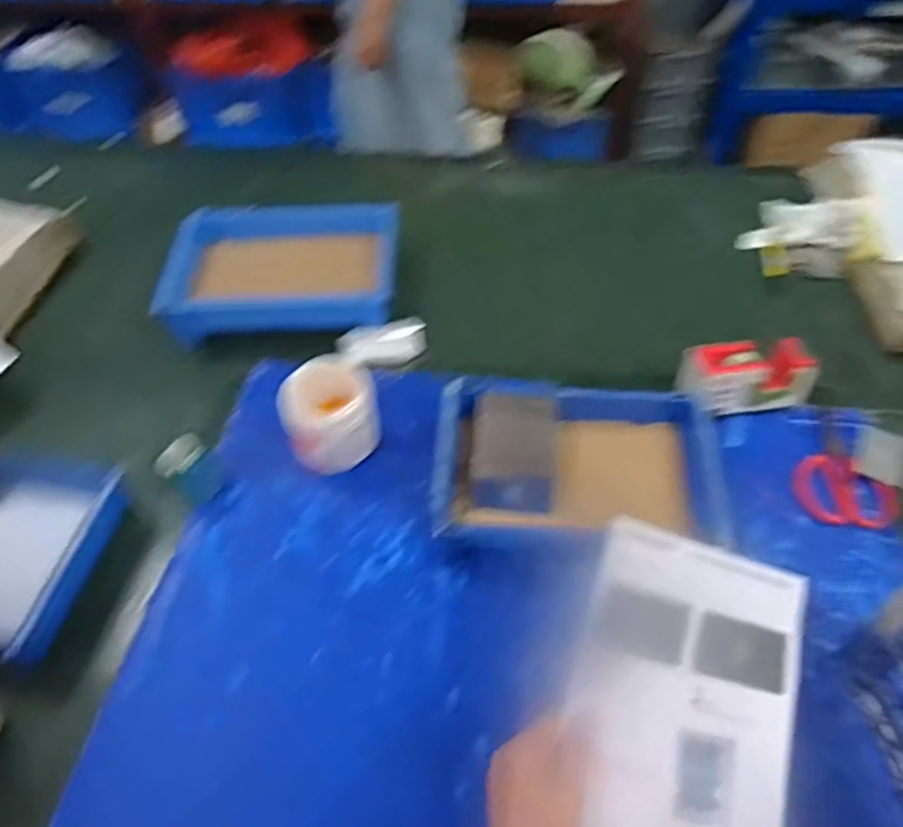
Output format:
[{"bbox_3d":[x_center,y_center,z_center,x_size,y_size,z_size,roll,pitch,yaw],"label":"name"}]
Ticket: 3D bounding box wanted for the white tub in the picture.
[{"bbox_3d":[-0.142,0.001,0.814,0.108,0.099,0.088,-14,52,-7],"label":"white tub"}]

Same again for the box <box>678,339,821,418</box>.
[{"bbox_3d":[0.367,-0.047,0.859,0.150,0.081,0.067,-8,51,-3],"label":"box"}]

